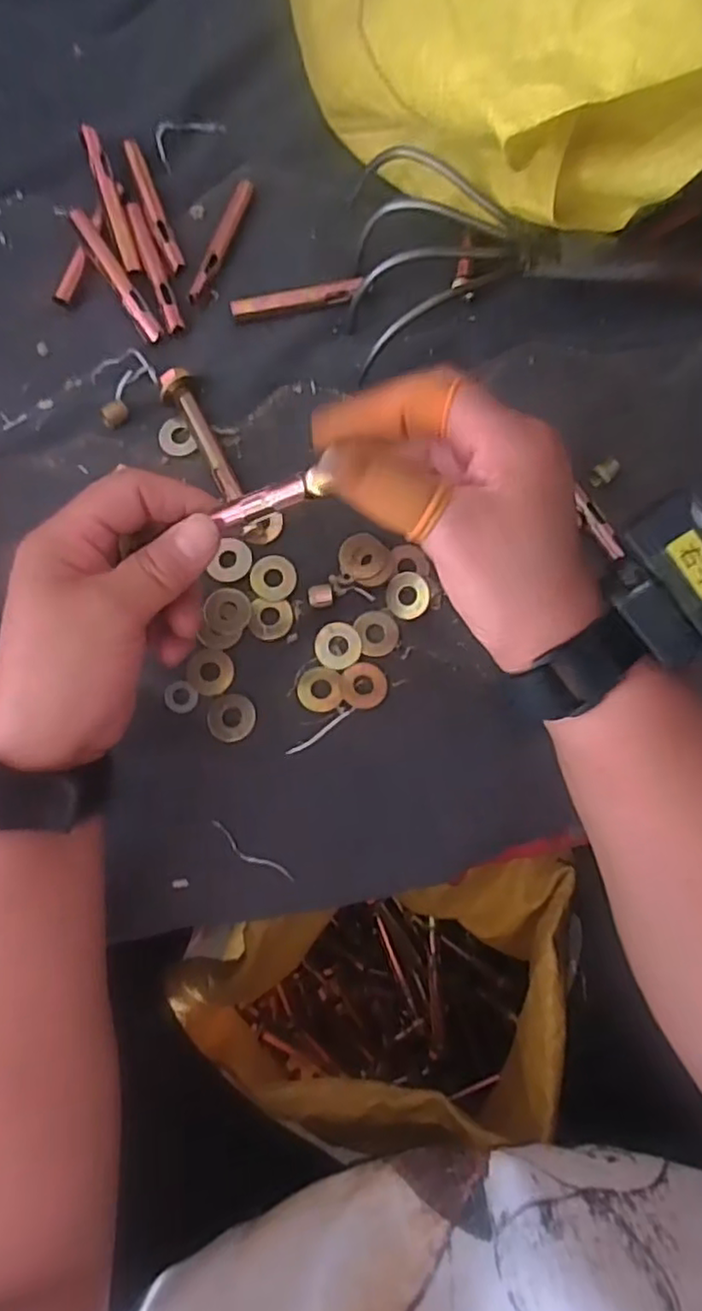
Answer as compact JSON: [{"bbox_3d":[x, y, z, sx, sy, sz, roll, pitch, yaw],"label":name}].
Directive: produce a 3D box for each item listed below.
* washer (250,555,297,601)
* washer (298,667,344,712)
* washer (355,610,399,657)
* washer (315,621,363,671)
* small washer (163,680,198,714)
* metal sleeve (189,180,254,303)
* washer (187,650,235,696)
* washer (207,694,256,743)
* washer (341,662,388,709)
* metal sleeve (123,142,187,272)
[{"bbox_3d":[-0.041,-0.042,0.346,0.024,0.004,0.024,0,80,-1],"label":"washer"},{"bbox_3d":[-0.016,0.017,0.334,0.022,0.004,0.023,-6,80,-2],"label":"washer"},{"bbox_3d":[0.014,-0.012,0.344,0.022,0.004,0.024,0,80,-1],"label":"washer"},{"bbox_3d":[-0.007,-0.005,0.340,0.023,0.004,0.025,0,80,-1],"label":"washer"},{"bbox_3d":[-0.088,0.021,0.336,0.017,0.004,0.017,-7,80,-2],"label":"small washer"},{"bbox_3d":[-0.076,-0.243,0.384,0.011,0.010,0.081,19,80,3],"label":"metal sleeve"},{"bbox_3d":[-0.073,0.009,0.338,0.022,0.004,0.023,0,80,-1],"label":"washer"},{"bbox_3d":[-0.061,0.032,0.332,0.024,0.004,0.024,0,80,-1],"label":"washer"},{"bbox_3d":[0.007,0.015,0.334,0.023,0.004,0.024,0,80,-1],"label":"washer"},{"bbox_3d":[-0.116,-0.264,0.383,0.010,0.012,0.082,-21,81,-4],"label":"metal sleeve"}]

